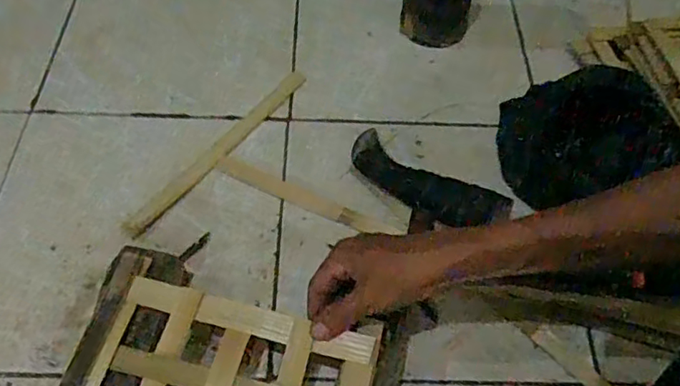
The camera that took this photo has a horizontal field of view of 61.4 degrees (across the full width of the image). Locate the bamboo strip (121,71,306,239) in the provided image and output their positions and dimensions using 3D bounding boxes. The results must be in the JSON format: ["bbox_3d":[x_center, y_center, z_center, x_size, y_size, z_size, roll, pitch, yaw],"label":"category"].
[{"bbox_3d":[-0.133,-0.052,0.648,0.024,0.006,0.282,32,61,17],"label":"bamboo strip"}]

